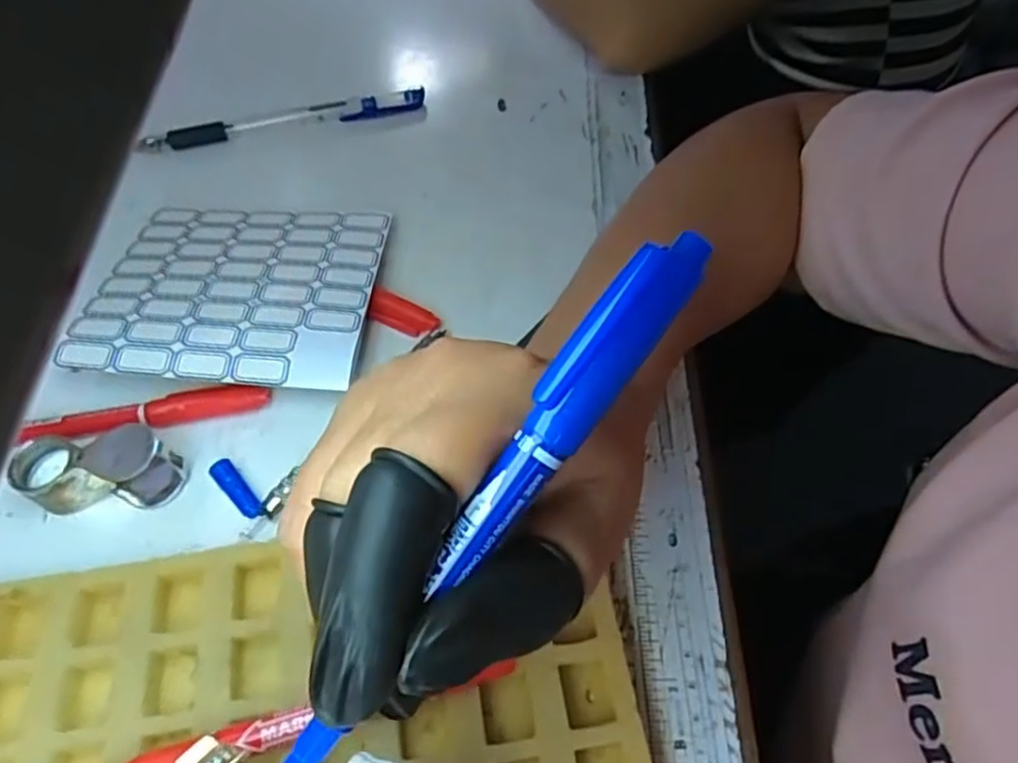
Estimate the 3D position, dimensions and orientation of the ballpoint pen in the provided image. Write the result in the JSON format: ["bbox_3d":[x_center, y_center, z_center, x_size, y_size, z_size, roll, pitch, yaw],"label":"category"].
[{"bbox_3d":[-0.124,-0.146,0.399,0.154,0.010,0.018,-16,59,-10],"label":"ballpoint pen"}]

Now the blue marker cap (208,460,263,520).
[{"bbox_3d":[-0.105,0.042,0.277,0.009,0.008,0.028,-35,63,-20],"label":"blue marker cap"}]

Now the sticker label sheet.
[{"bbox_3d":[-0.120,-0.042,0.321,0.118,0.018,0.105,3,57,2],"label":"sticker label sheet"}]

